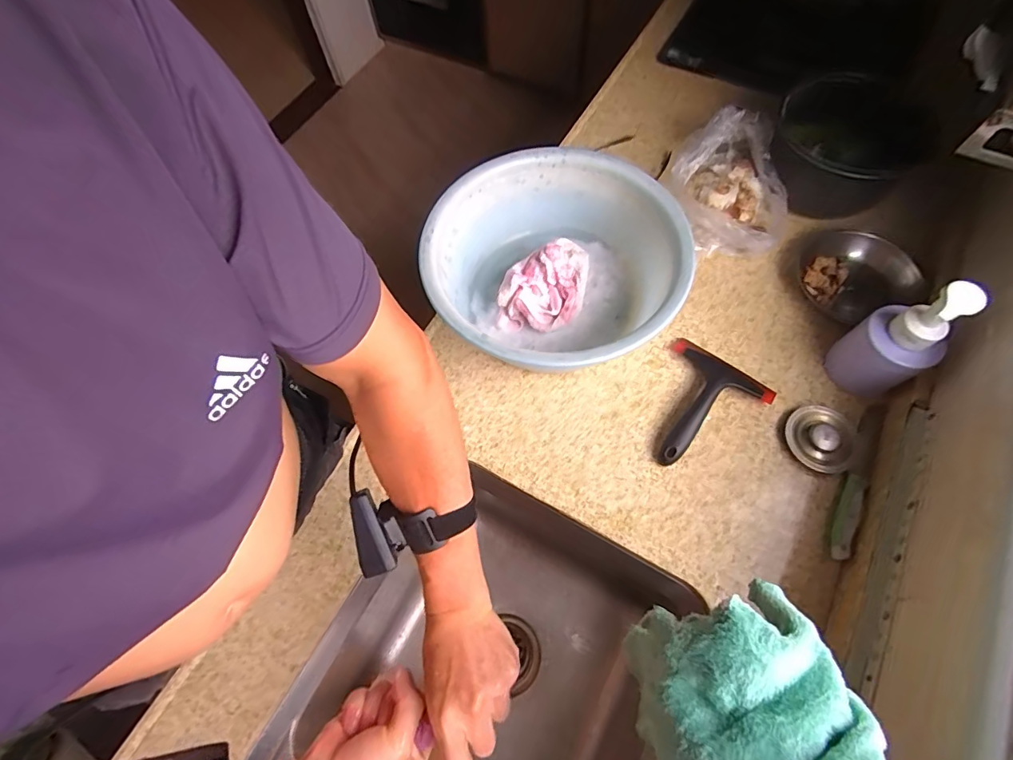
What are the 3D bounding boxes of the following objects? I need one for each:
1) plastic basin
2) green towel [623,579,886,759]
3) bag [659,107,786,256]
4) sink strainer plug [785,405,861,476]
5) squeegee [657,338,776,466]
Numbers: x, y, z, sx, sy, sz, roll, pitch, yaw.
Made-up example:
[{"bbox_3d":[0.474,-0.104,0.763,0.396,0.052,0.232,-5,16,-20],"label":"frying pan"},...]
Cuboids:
[{"bbox_3d":[0.059,-0.142,0.623,0.316,0.130,0.312,-1,66,3],"label":"plastic basin"},{"bbox_3d":[0.145,0.212,0.302,0.144,0.117,0.117,-12,66,-2],"label":"green towel"},{"bbox_3d":[0.328,-0.285,0.688,0.178,0.103,0.195,27,70,14],"label":"bag"},{"bbox_3d":[0.380,0.073,0.565,0.071,0.022,0.079,-22,63,14],"label":"sink strainer plug"},{"bbox_3d":[0.241,0.036,0.588,0.131,0.026,0.168,34,72,17],"label":"squeegee"}]

